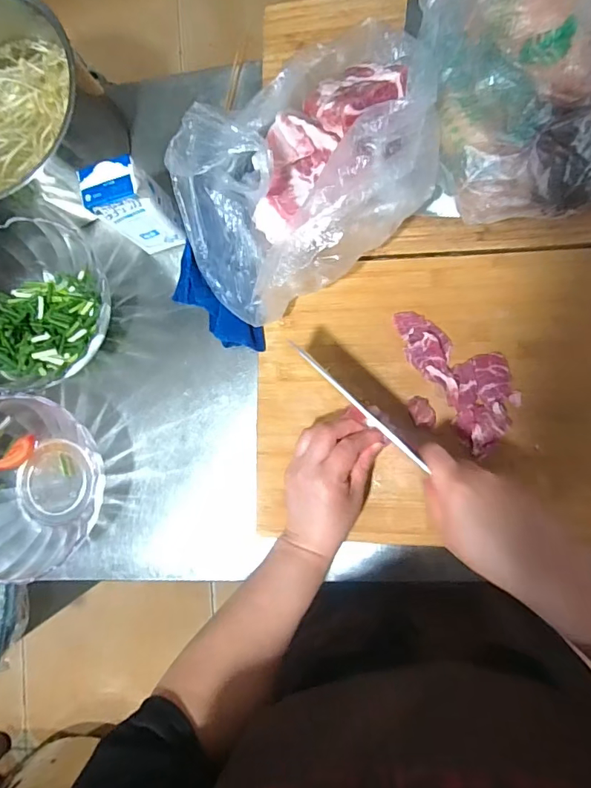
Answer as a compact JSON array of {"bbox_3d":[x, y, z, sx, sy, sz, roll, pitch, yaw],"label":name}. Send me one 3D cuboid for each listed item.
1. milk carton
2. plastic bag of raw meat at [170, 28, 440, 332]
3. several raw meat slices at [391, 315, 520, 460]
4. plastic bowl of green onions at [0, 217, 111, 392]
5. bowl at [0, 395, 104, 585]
[{"bbox_3d":[-0.163,-0.196,0.499,0.066,0.126,0.043,-20,83,7],"label":"milk carton"},{"bbox_3d":[0.014,-0.214,0.451,0.290,0.102,0.193,-41,81,4],"label":"plastic bag of raw meat"},{"bbox_3d":[0.163,-0.024,0.457,0.071,0.021,0.154,-32,82,5],"label":"several raw meat slices"},{"bbox_3d":[-0.301,-0.104,0.545,0.193,0.058,0.186,-1,86,9],"label":"plastic bowl of green onions"},{"bbox_3d":[-0.303,0.093,0.529,0.183,0.069,0.192,-1,86,9],"label":"bowl"}]

